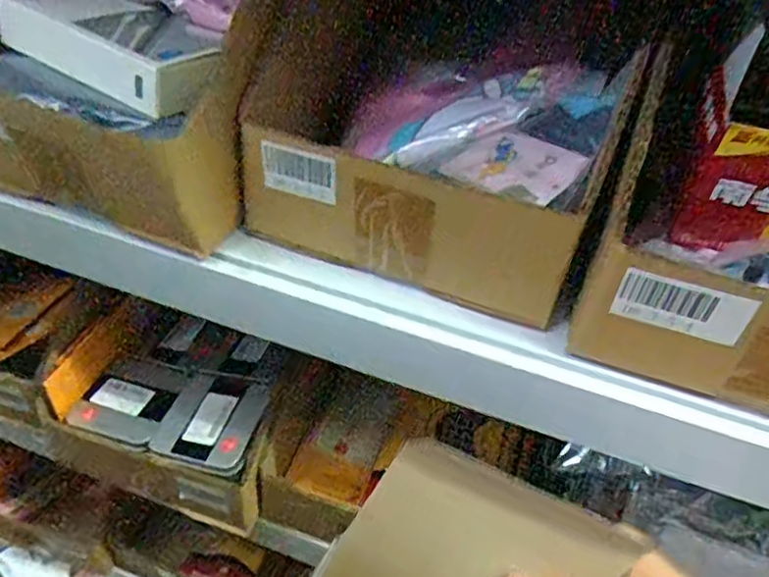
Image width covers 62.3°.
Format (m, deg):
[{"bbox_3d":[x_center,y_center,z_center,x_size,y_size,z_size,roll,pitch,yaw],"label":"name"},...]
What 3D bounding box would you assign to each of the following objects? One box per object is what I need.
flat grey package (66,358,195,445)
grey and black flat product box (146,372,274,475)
[{"bbox_3d":[-0.229,0.099,0.582,0.081,0.009,0.089,16,43,10],"label":"flat grey package"},{"bbox_3d":[-0.151,0.116,0.558,0.087,0.015,0.087,7,50,16],"label":"grey and black flat product box"}]

